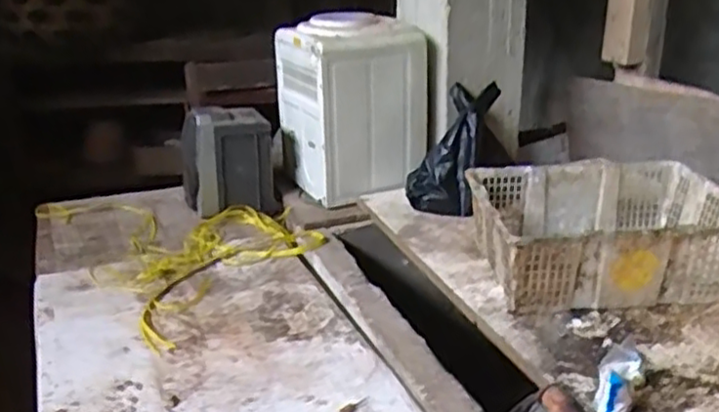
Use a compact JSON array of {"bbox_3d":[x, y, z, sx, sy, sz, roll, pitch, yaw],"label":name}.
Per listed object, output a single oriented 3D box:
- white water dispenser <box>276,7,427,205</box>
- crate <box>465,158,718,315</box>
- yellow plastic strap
[{"bbox_3d":[-0.023,-0.274,1.836,0.324,0.423,0.307,-10,24,-18],"label":"white water dispenser"},{"bbox_3d":[0.478,0.057,1.360,0.469,0.183,0.328,-3,23,-4],"label":"crate"},{"bbox_3d":[-0.413,0.076,1.654,0.491,0.036,0.826,-18,25,-34],"label":"yellow plastic strap"}]

